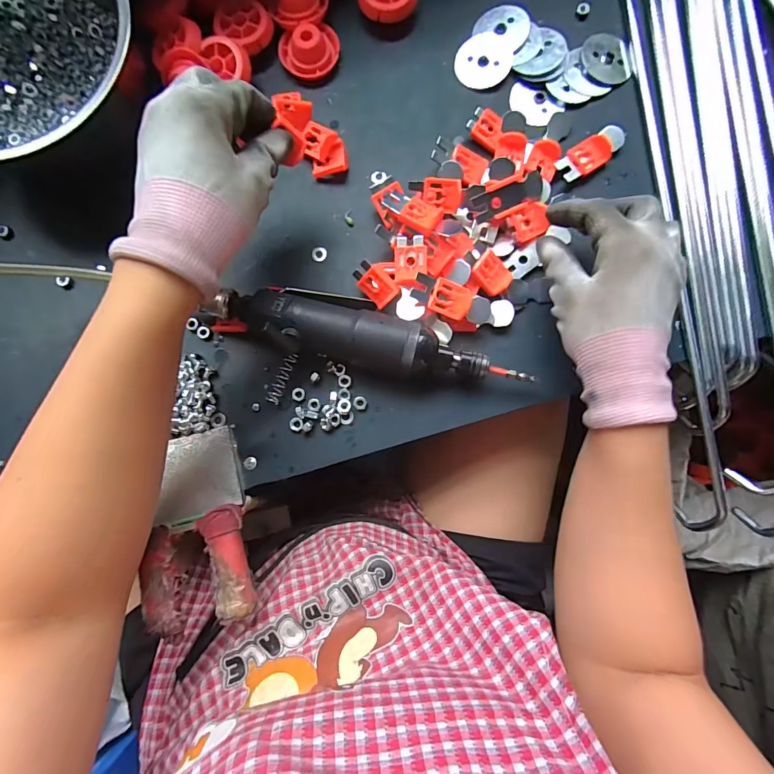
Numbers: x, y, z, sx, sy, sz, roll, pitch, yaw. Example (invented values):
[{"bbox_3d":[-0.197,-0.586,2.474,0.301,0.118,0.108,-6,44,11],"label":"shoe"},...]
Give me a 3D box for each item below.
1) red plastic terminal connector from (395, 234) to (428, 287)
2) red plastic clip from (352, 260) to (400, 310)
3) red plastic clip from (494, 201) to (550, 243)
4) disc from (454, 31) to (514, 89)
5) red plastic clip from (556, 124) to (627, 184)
[{"bbox_3d":[0.018,-0.097,0.310,0.024,0.006,0.037,-2,84,2],"label":"red plastic terminal connector"},{"bbox_3d":[-0.009,-0.080,0.314,0.034,0.014,0.025,45,132,-12],"label":"red plastic clip"},{"bbox_3d":[0.109,-0.130,0.321,0.039,0.004,0.027,-23,108,-3],"label":"red plastic clip"},{"bbox_3d":[0.082,-0.275,0.341,0.046,0.005,0.046,0,84,2],"label":"disc"},{"bbox_3d":[0.165,-0.189,0.331,0.061,0.010,0.025,-33,83,-1],"label":"red plastic clip"}]

